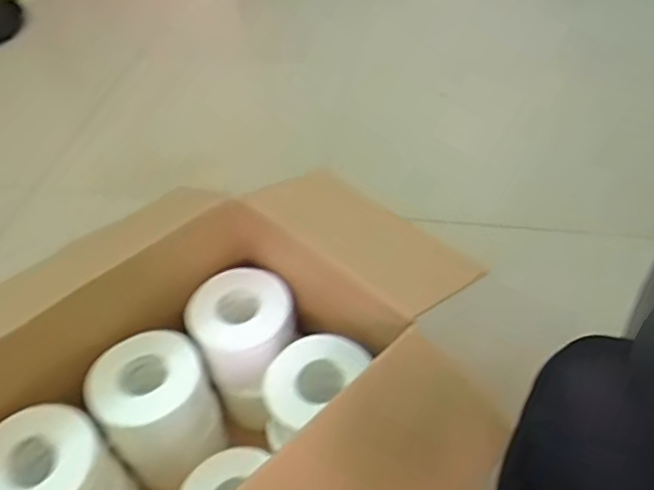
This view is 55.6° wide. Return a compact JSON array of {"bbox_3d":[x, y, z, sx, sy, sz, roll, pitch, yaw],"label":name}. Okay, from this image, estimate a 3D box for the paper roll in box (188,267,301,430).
[{"bbox_3d":[-0.107,0.135,0.836,0.127,0.158,0.127,-30,51,-24],"label":"paper roll in box"}]

